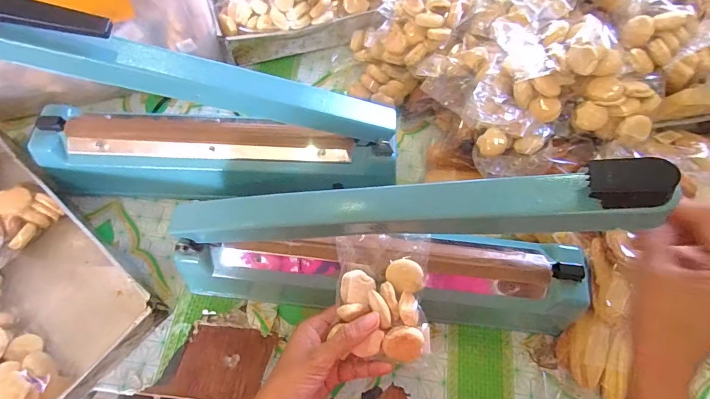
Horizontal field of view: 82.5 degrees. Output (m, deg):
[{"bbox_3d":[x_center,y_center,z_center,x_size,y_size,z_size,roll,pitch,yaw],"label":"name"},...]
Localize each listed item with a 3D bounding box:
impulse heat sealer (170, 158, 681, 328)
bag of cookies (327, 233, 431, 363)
[{"bbox_3d":[0.019,0.041,0.335,0.378,0.243,0.069,4,67,1],"label":"impulse heat sealer"},{"bbox_3d":[0.025,0.083,0.360,0.080,0.025,0.108,3,67,0],"label":"bag of cookies"}]

